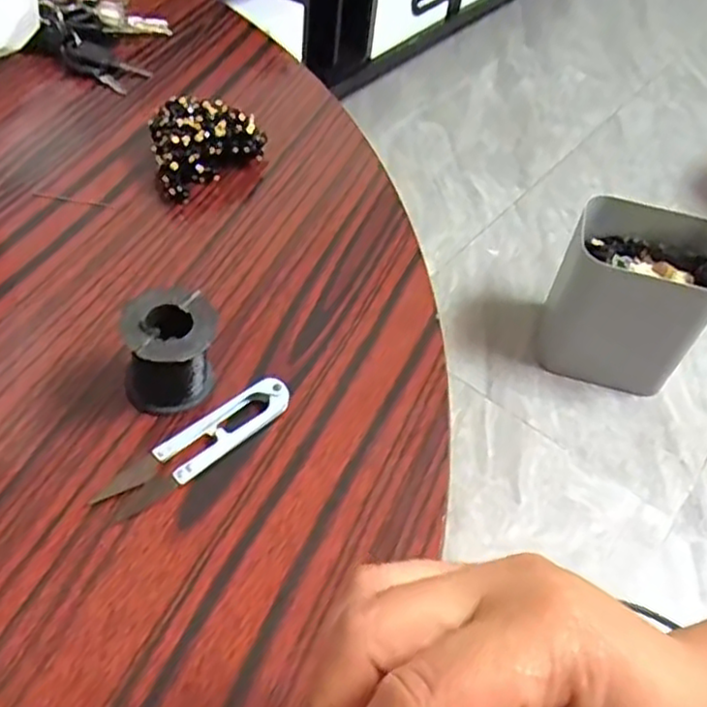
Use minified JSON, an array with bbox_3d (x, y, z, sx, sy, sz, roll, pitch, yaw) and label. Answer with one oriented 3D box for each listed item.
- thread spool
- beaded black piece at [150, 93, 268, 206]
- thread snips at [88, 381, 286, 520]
[{"bbox_3d":[-0.087,0.000,0.344,0.044,0.049,0.042,3,50,-4],"label":"thread spool"},{"bbox_3d":[-0.099,-0.136,0.464,0.071,0.033,0.055,-27,58,-26],"label":"beaded black piece"},{"bbox_3d":[-0.072,0.041,0.340,0.097,0.009,0.023,-34,61,-29],"label":"thread snips"}]

